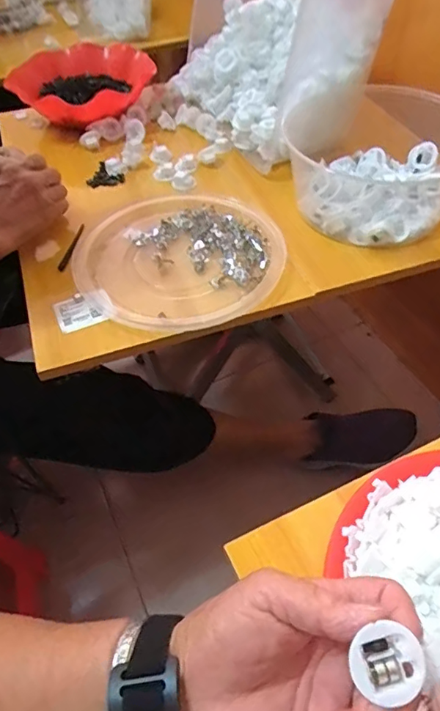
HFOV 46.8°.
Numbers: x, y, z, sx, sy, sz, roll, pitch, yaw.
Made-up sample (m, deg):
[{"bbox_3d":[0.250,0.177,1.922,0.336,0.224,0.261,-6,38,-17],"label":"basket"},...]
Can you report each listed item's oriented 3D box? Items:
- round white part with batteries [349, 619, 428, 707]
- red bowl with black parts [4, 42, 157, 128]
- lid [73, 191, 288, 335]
[{"bbox_3d":[0.075,0.136,0.228,0.029,0.013,0.027,-5,76,0],"label":"round white part with batteries"},{"bbox_3d":[-0.212,-0.461,0.849,0.197,0.054,0.234,22,55,20],"label":"red bowl with black parts"},{"bbox_3d":[-0.041,-0.120,0.586,0.234,0.015,0.224,-2,50,2],"label":"lid"}]

